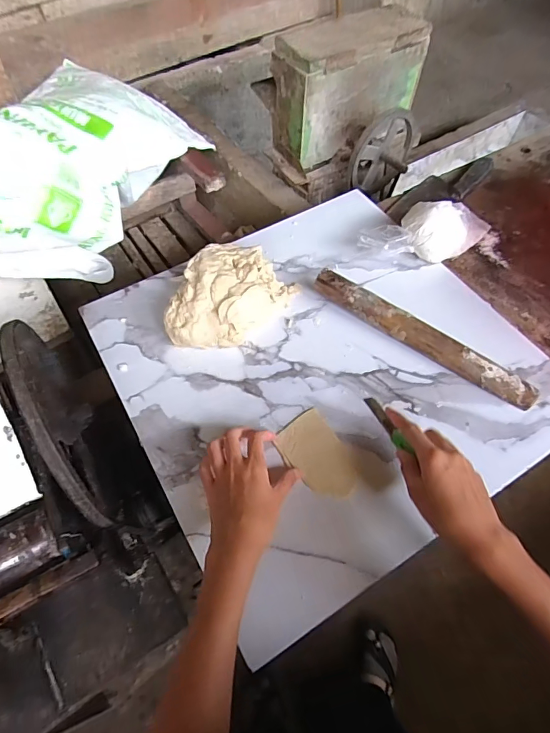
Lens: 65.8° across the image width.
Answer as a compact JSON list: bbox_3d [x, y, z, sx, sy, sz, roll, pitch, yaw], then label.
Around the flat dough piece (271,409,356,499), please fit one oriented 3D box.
[{"bbox_3d":[0.050,0.104,0.488,0.065,0.006,0.101,-31,67,-18],"label":"flat dough piece"}]

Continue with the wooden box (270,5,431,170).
[{"bbox_3d":[0.165,-0.661,1.005,0.338,0.228,0.158,-33,65,-20],"label":"wooden box"}]

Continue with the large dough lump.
[{"bbox_3d":[-0.062,-0.093,0.567,0.116,0.070,0.172,31,65,18],"label":"large dough lump"}]

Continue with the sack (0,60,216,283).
[{"bbox_3d":[-0.470,-0.428,0.940,0.406,0.199,0.633,18,59,9],"label":"sack"}]

